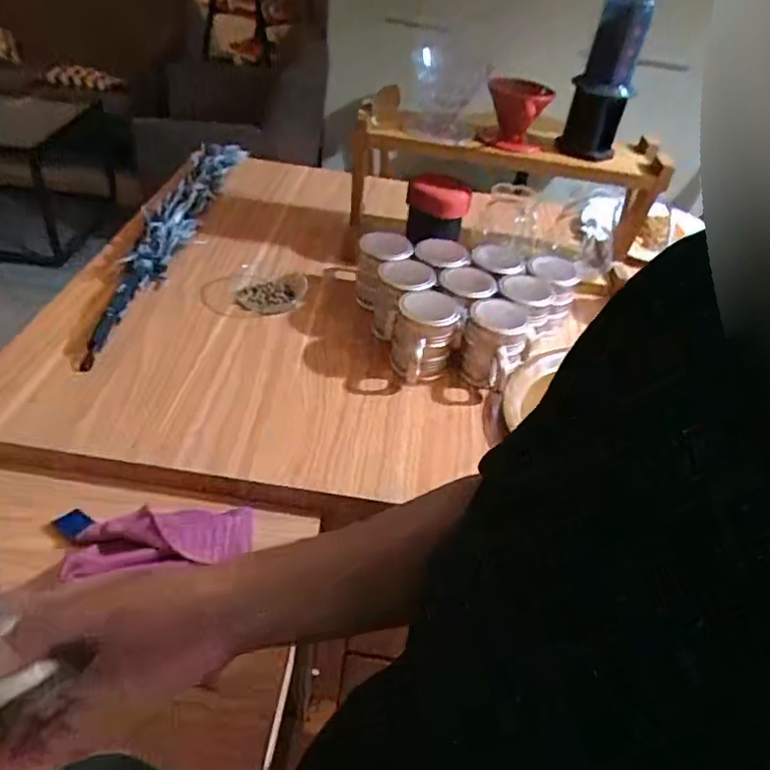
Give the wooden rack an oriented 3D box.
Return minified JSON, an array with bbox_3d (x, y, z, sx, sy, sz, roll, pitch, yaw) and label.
[{"bbox_3d":[0.169,-0.284,0.917,0.436,0.210,0.100,5,40,-4],"label":"wooden rack"}]

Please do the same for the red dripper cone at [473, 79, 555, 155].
[{"bbox_3d":[0.180,-0.385,0.859,0.093,0.091,0.088,11,40,3],"label":"red dripper cone"}]

